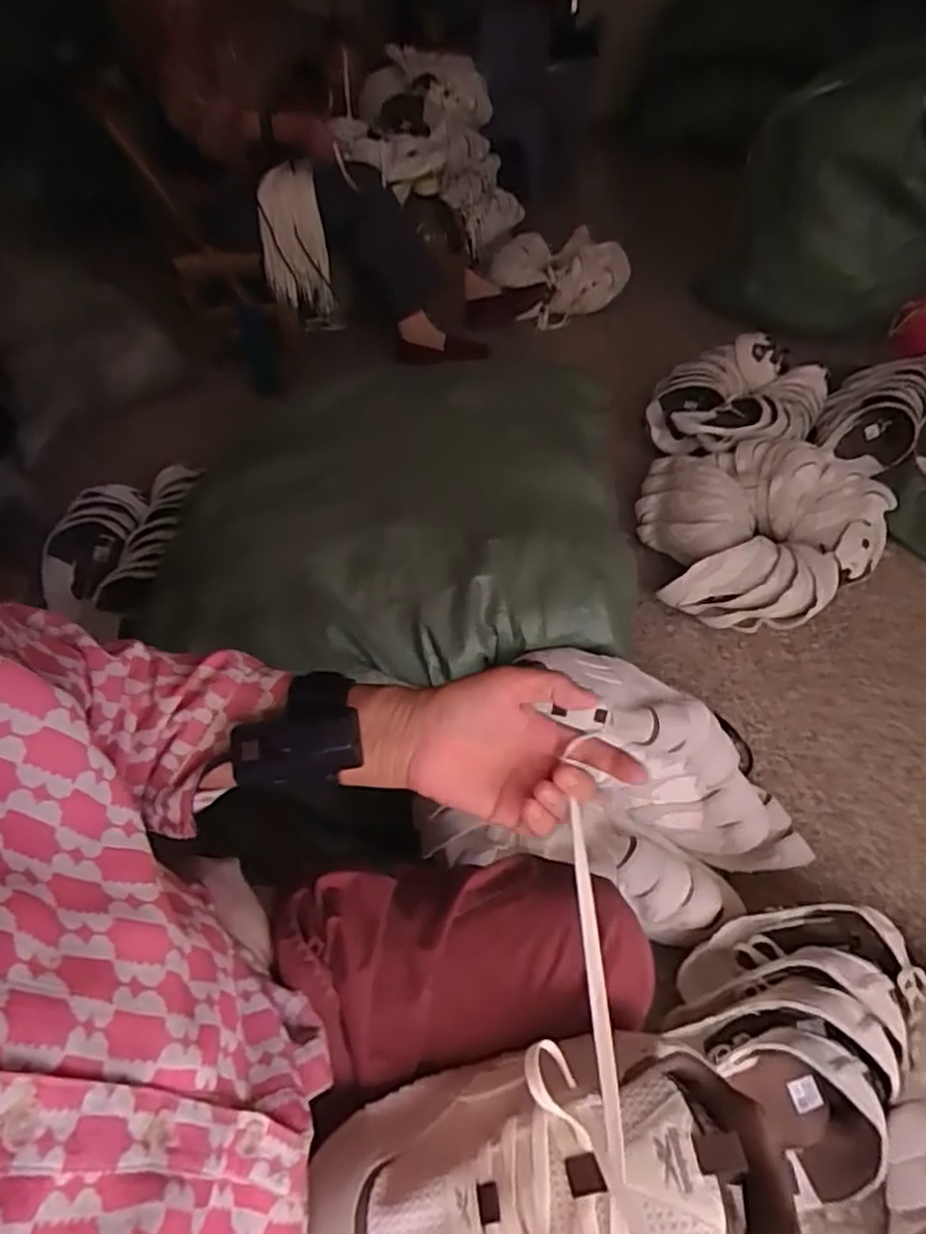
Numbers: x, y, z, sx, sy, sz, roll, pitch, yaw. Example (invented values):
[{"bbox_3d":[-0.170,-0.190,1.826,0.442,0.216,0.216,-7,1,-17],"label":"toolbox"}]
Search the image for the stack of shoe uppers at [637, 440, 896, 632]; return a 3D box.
[{"bbox_3d":[0.509,-0.163,1.188,0.382,0.145,0.362,2,49,1],"label":"stack of shoe uppers"}]

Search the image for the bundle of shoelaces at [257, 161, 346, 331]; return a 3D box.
[{"bbox_3d":[-0.375,-0.801,1.559,0.154,0.404,0.039,12,65,7],"label":"bundle of shoelaces"}]

